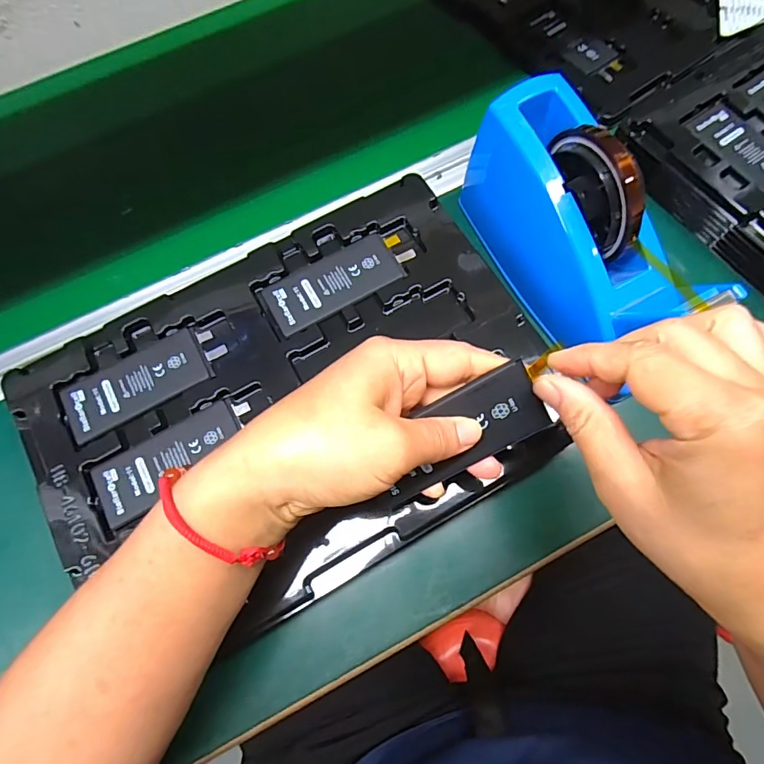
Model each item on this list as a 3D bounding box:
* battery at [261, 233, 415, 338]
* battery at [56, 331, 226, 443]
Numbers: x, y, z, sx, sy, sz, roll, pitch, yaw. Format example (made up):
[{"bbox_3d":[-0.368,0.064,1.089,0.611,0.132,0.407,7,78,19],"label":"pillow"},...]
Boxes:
[{"bbox_3d":[-0.030,-0.074,0.335,0.108,0.004,0.044,-29,71,-7],"label":"battery"},{"bbox_3d":[-0.162,-0.001,0.318,0.106,0.004,0.043,-29,71,-7],"label":"battery"}]

